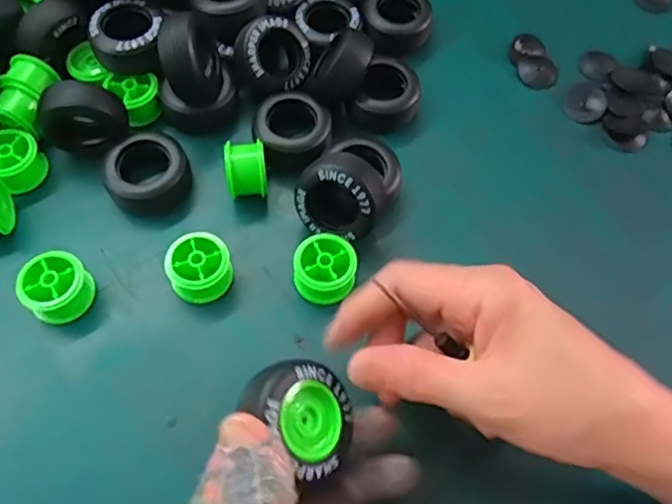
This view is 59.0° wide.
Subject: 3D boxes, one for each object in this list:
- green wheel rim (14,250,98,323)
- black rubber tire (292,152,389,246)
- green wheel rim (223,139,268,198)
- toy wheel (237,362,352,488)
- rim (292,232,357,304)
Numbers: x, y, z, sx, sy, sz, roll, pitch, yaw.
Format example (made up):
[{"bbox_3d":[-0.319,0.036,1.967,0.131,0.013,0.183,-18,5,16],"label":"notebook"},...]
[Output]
[{"bbox_3d":[-0.150,0.019,0.321,0.033,0.024,0.033,1,64,-2],"label":"green wheel rim"},{"bbox_3d":[0.004,-0.032,0.338,0.048,0.045,0.029,-12,28,31],"label":"black rubber tire"},{"bbox_3d":[-0.053,-0.044,0.354,0.023,0.035,0.029,-8,64,-6],"label":"green wheel rim"},{"bbox_3d":[-0.020,0.068,0.251,0.046,0.026,0.040,51,48,-12],"label":"toy wheel"},{"bbox_3d":[-0.006,0.011,0.333,0.033,0.023,0.037,7,64,1],"label":"rim"}]

